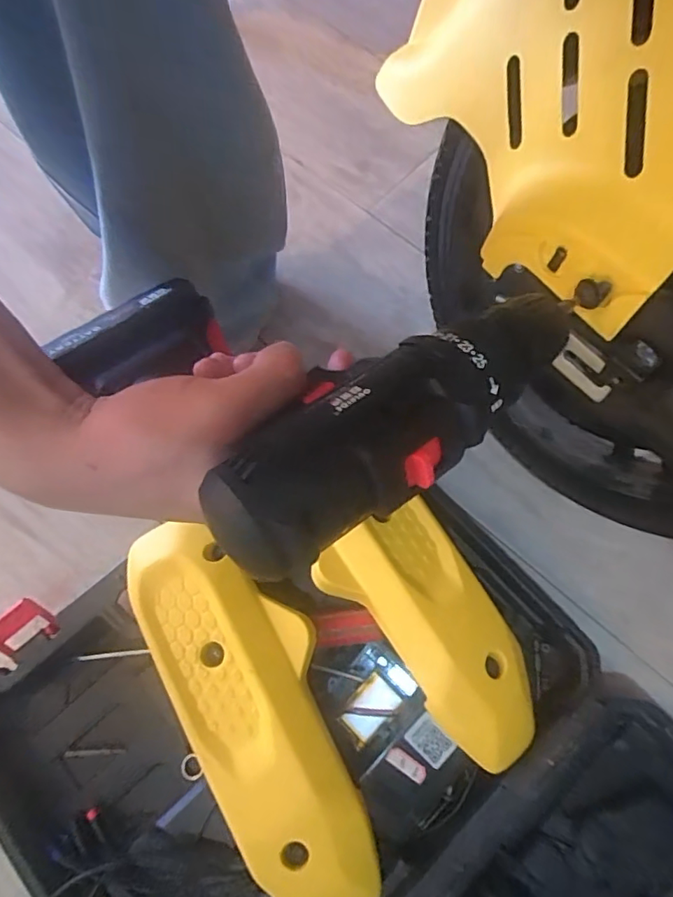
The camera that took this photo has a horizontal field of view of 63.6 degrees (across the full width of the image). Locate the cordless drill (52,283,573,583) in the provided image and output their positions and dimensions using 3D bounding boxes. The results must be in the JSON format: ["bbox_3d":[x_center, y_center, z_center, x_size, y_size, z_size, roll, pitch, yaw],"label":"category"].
[{"bbox_3d":[-0.033,-0.015,0.252,0.218,0.065,0.146,15,48,31],"label":"cordless drill"}]

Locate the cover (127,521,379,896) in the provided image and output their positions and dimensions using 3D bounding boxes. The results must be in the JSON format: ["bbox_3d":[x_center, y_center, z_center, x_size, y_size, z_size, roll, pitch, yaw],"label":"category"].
[{"bbox_3d":[-0.054,0.186,0.393,0.106,0.054,0.298,-28,74,-10],"label":"cover"}]

